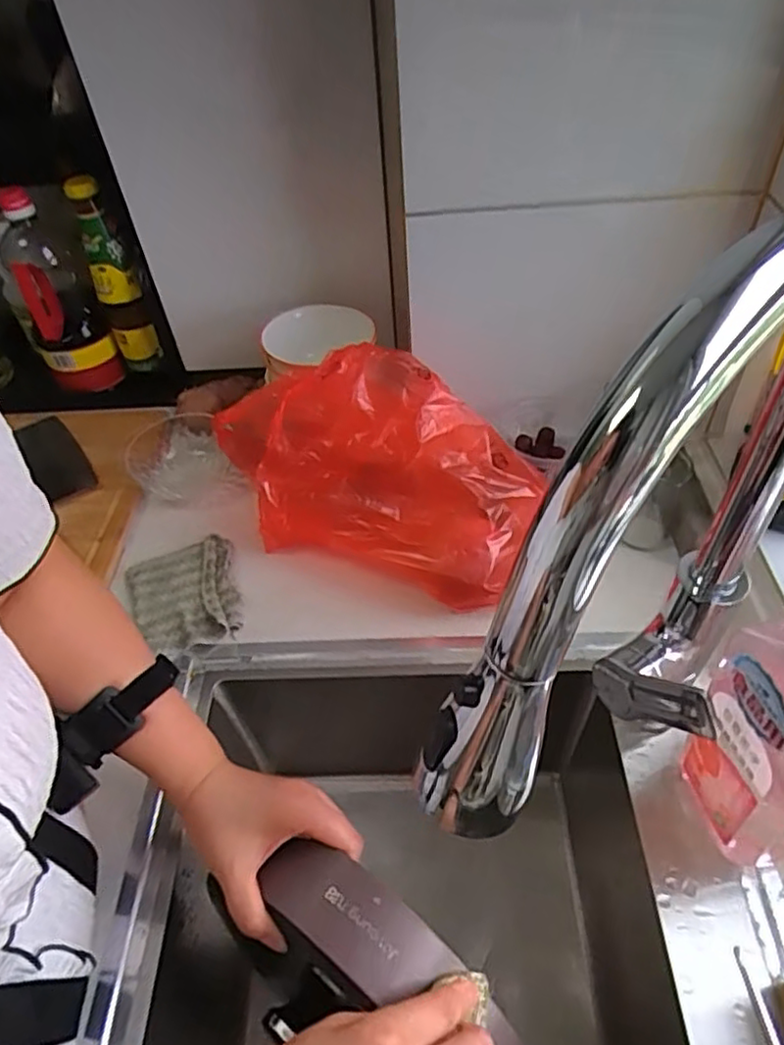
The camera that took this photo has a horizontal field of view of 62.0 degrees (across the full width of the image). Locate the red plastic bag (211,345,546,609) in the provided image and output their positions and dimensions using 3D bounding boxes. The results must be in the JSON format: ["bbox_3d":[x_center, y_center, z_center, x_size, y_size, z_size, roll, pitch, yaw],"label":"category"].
[{"bbox_3d":[-0.020,-0.042,0.643,0.342,0.182,0.149,17,52,19],"label":"red plastic bag"}]

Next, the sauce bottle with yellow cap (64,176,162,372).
[{"bbox_3d":[-0.332,-0.285,0.784,0.051,0.219,0.055,-27,52,-18],"label":"sauce bottle with yellow cap"}]

